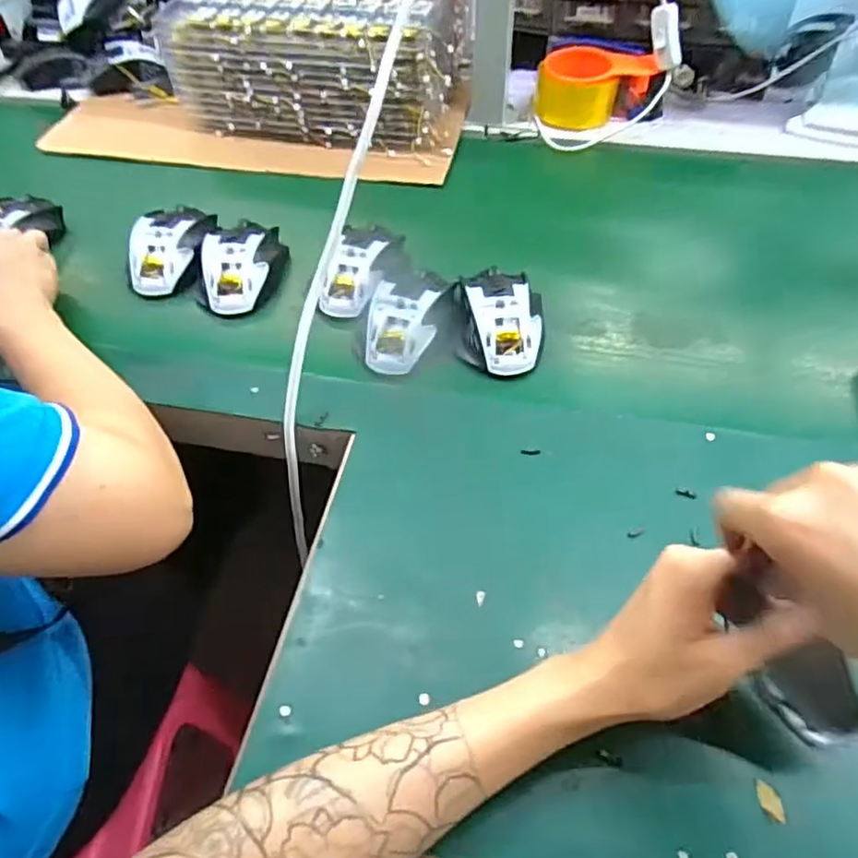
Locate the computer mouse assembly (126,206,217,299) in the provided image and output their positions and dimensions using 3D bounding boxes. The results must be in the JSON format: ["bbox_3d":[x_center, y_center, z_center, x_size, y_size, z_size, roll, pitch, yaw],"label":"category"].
[{"bbox_3d":[-0.243,-0.172,0.620,0.057,0.042,0.108,2,52,5],"label":"computer mouse assembly"}]

